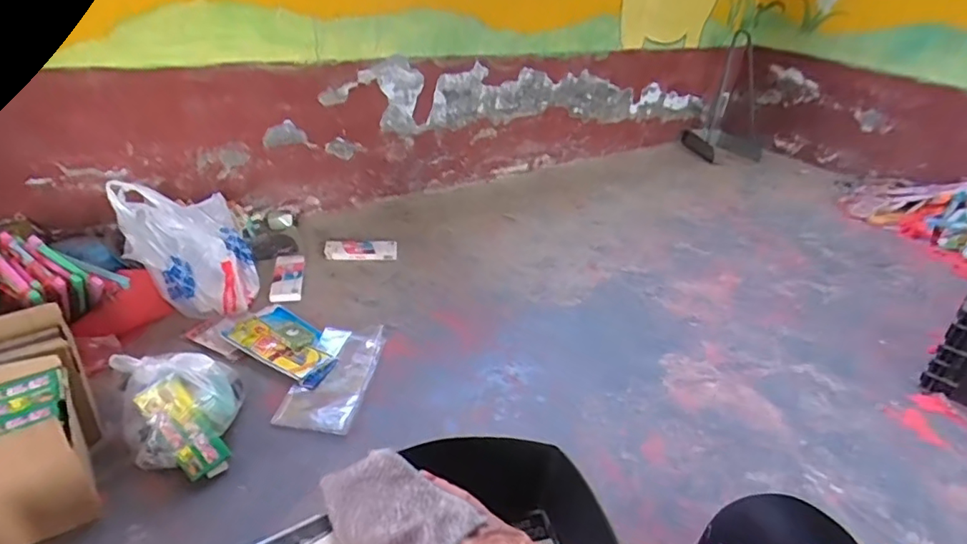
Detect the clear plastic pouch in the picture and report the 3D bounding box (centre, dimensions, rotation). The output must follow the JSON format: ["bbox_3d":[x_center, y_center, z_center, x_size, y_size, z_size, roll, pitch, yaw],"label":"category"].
[{"bbox_3d":[-0.324,0.227,1.198,0.160,0.028,0.299,8,29,4],"label":"clear plastic pouch"}]

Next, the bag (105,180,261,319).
[{"bbox_3d":[-0.711,-0.055,1.318,0.276,0.301,0.177,-9,34,-24],"label":"bag"}]

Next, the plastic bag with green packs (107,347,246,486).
[{"bbox_3d":[-0.544,0.251,0.982,0.201,0.151,0.206,-10,34,-24],"label":"plastic bag with green packs"}]

